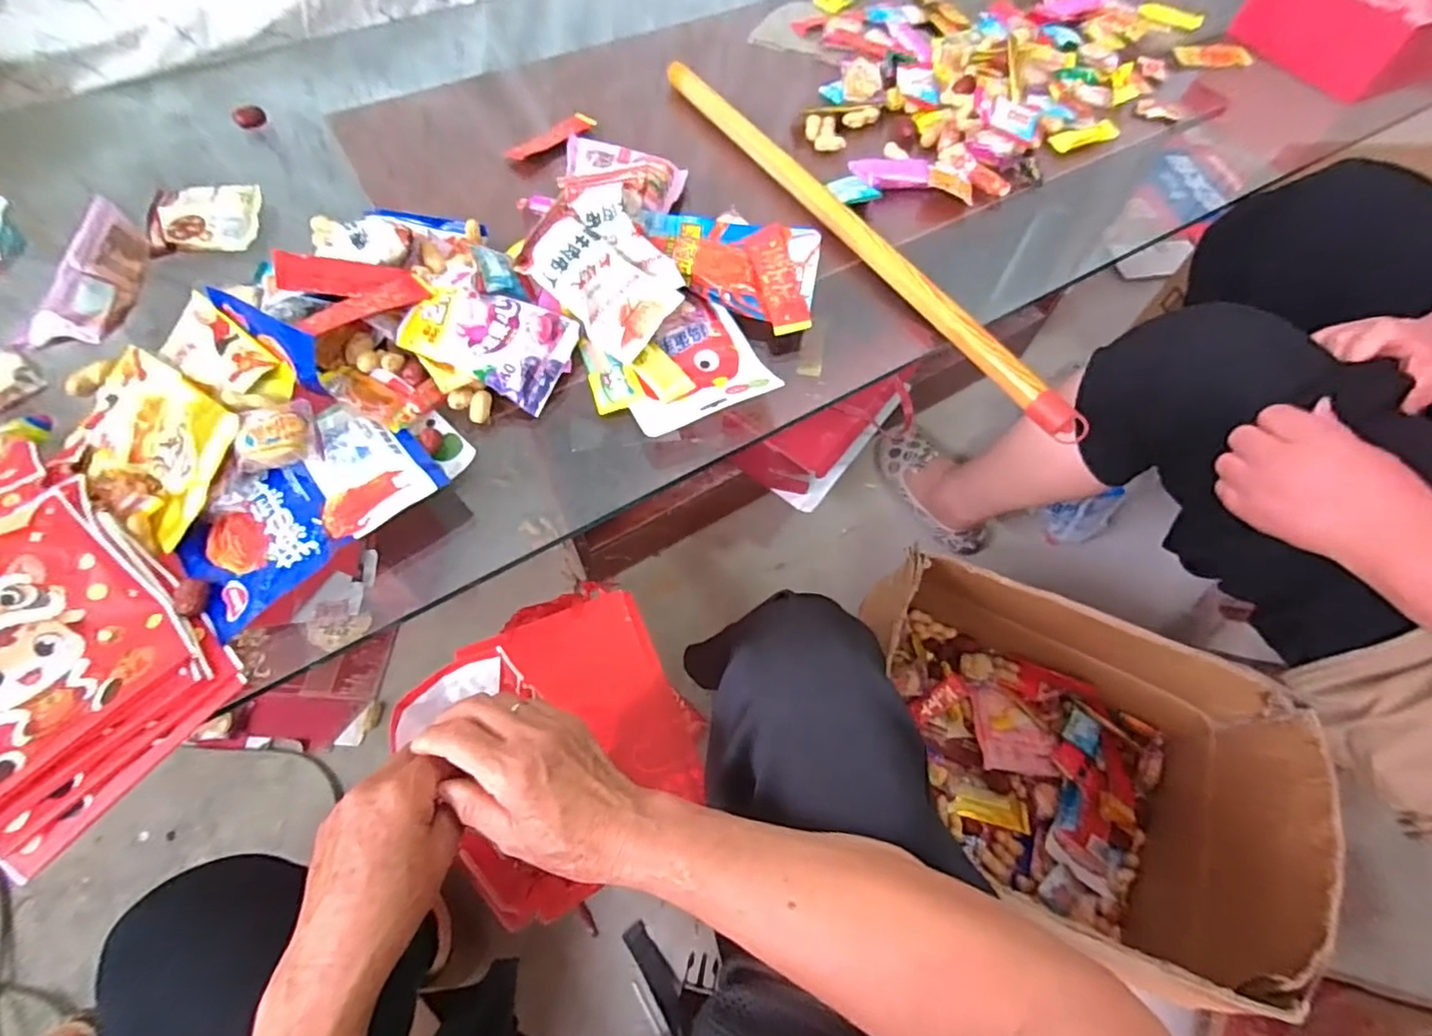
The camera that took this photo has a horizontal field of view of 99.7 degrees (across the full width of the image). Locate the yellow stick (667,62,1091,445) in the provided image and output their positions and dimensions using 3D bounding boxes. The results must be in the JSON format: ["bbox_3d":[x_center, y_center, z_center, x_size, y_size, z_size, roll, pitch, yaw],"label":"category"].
[{"bbox_3d":[0.123,-0.290,0.592,0.021,0.031,0.599,-30,66,-16],"label":"yellow stick"}]

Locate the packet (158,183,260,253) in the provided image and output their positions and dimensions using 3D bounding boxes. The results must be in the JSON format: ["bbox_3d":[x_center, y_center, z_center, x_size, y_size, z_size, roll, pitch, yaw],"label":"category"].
[{"bbox_3d":[-0.484,-0.286,0.579,0.082,0.018,0.083,-13,63,-8],"label":"packet"}]

